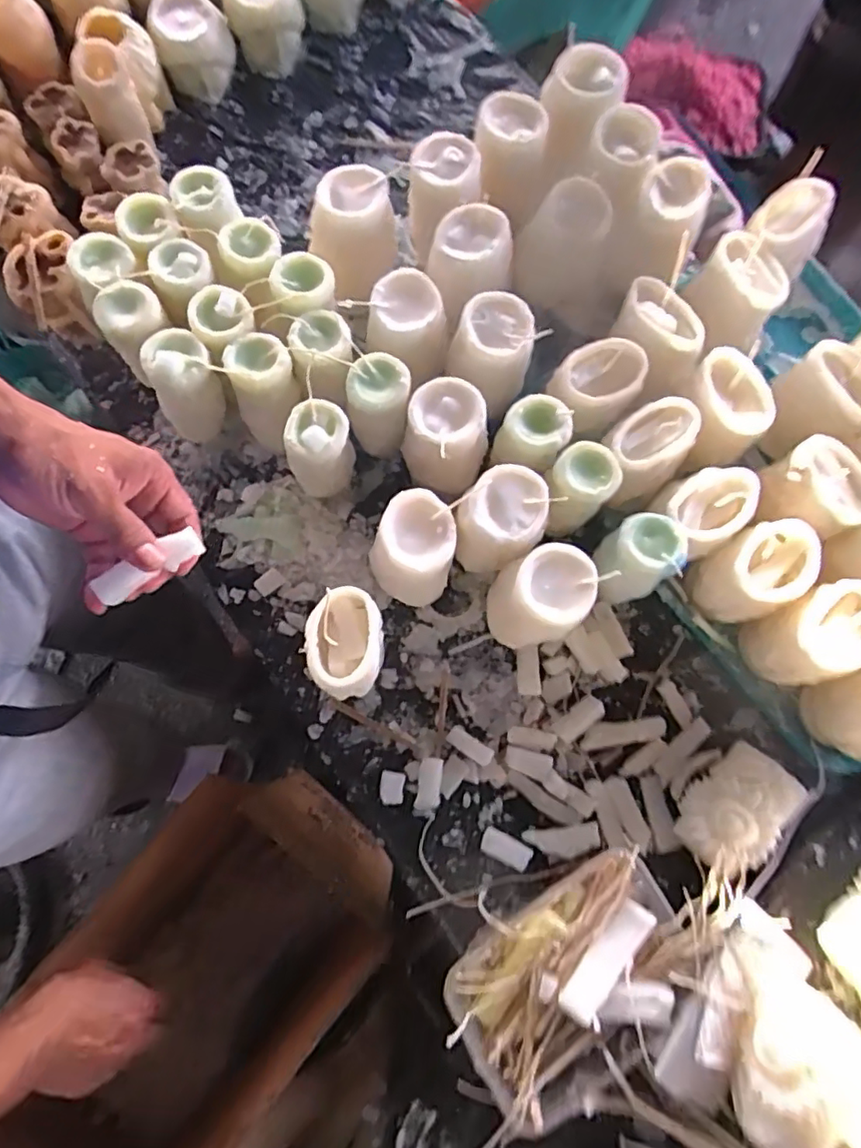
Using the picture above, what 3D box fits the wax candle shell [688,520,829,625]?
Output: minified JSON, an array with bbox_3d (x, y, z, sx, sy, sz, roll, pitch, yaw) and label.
[{"bbox_3d":[0.271,0.000,0.510,0.090,0.089,0.070,-30,80,-7],"label":"wax candle shell"}]

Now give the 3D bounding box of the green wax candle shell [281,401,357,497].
[{"bbox_3d":[-0.093,-0.101,0.518,0.056,0.098,0.048,-25,80,-6],"label":"green wax candle shell"}]

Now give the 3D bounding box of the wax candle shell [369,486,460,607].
[{"bbox_3d":[-0.013,-0.020,0.489,0.066,0.072,0.073,23,78,3],"label":"wax candle shell"}]

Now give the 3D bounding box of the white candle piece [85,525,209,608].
[{"bbox_3d":[-0.185,-0.005,0.400,0.068,0.022,0.016,-32,81,-19],"label":"white candle piece"}]

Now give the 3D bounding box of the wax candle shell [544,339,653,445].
[{"bbox_3d":[0.139,-0.158,0.519,0.065,0.062,0.068,0,78,-1],"label":"wax candle shell"}]

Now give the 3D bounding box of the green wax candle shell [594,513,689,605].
[{"bbox_3d":[0.167,-0.011,0.497,0.059,0.083,0.056,0,78,-1],"label":"green wax candle shell"}]

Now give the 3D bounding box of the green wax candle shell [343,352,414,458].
[{"bbox_3d":[-0.043,-0.145,0.532,0.052,0.099,0.053,7,78,0],"label":"green wax candle shell"}]

